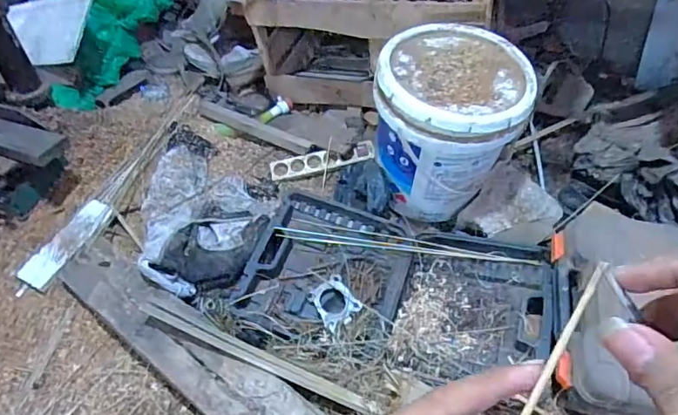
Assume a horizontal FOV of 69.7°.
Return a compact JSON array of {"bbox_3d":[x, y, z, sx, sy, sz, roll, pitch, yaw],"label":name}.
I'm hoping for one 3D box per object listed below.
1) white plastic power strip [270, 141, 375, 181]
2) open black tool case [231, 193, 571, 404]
[{"bbox_3d":[-0.043,-0.118,1.255,0.265,0.022,0.055,-11,80,2],"label":"white plastic power strip"},{"bbox_3d":[0.122,0.148,0.937,0.577,0.073,0.327,9,46,14],"label":"open black tool case"}]

